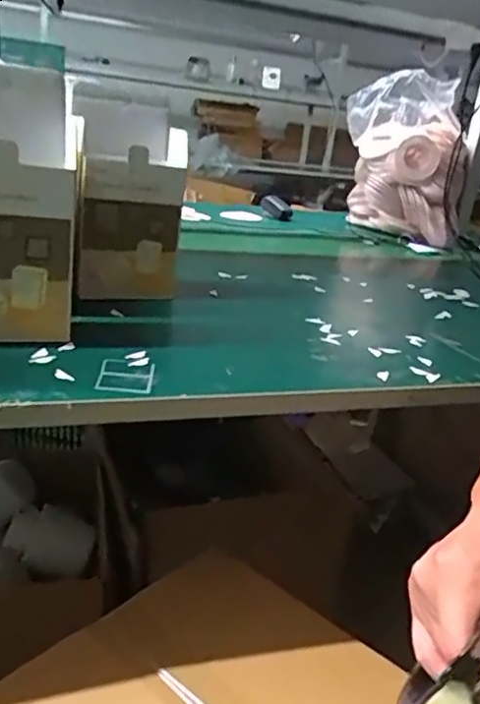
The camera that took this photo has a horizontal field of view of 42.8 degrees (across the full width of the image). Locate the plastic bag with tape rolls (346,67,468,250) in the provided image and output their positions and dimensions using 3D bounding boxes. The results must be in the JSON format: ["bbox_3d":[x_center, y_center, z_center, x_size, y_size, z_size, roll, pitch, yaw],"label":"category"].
[{"bbox_3d":[0.395,-0.473,1.488,0.298,0.348,0.140,12,20,12],"label":"plastic bag with tape rolls"}]

